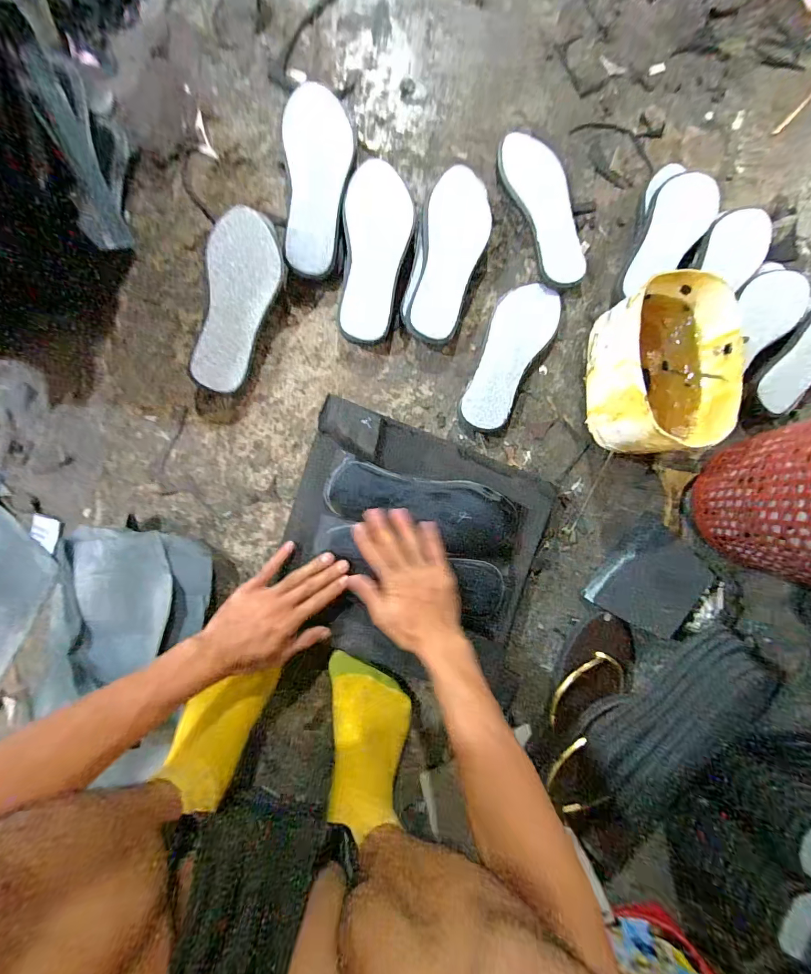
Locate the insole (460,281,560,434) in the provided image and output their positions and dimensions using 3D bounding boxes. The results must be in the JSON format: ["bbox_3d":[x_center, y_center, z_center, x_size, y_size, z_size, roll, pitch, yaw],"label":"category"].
[{"bbox_3d":[0.143,-0.186,0.553,0.082,0.030,0.217,26,86,-5],"label":"insole"}]

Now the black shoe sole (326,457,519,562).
[{"bbox_3d":[0.026,0.032,0.505,0.250,0.022,0.091,11,87,-6],"label":"black shoe sole"}]

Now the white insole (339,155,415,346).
[{"bbox_3d":[-0.041,-0.312,0.531,0.089,0.041,0.235,5,90,-6],"label":"white insole"}]

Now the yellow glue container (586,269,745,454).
[{"bbox_3d":[0.321,-0.149,0.504,0.132,0.113,0.208,6,90,-2],"label":"yellow glue container"}]

